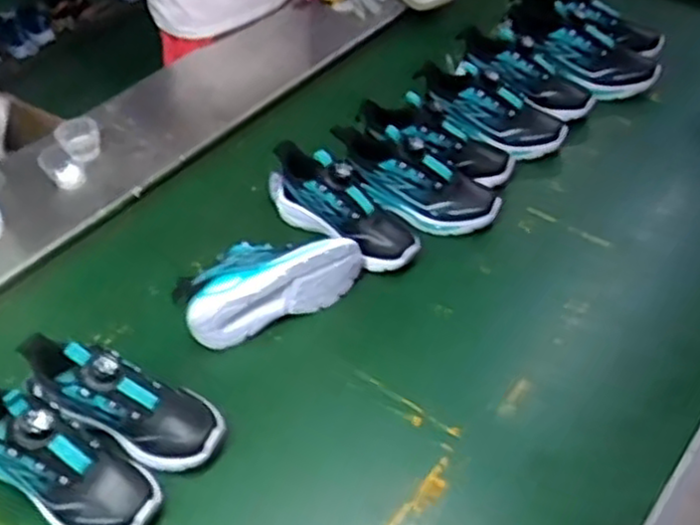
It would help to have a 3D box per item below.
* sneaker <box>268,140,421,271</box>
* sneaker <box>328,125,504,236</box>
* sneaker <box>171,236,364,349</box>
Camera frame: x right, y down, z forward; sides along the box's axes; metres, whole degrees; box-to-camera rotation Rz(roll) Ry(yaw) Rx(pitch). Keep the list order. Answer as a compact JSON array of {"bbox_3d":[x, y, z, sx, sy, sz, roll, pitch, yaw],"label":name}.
[{"bbox_3d":[-0.010,-0.082,1.020,0.096,0.111,0.241,-38,53,-26],"label":"sneaker"},{"bbox_3d":[0.092,-0.123,1.046,0.242,0.125,0.090,11,49,17],"label":"sneaker"},{"bbox_3d":[-0.101,0.020,0.941,0.238,0.084,0.099,-21,48,-12],"label":"sneaker"}]

